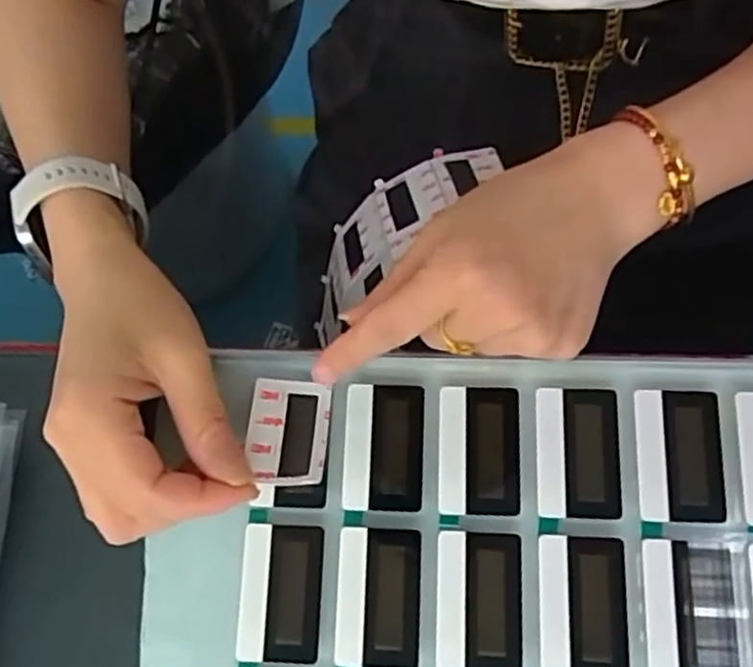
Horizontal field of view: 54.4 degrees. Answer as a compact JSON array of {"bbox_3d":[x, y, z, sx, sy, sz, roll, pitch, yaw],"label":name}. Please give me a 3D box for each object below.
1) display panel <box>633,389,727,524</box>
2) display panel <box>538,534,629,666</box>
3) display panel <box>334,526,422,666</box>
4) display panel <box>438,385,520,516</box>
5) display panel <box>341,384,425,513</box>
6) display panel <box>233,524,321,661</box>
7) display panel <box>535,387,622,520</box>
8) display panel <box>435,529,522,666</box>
[{"bbox_3d":[0.126,0.050,0.304,0.034,0.004,0.054,1,74,6],"label":"display panel"},{"bbox_3d":[0.083,0.109,0.293,0.034,0.004,0.054,1,74,6],"label":"display panel"},{"bbox_3d":[0.001,0.108,0.300,0.034,0.004,0.054,1,74,6],"label":"display panel"},{"bbox_3d":[0.044,0.049,0.313,0.034,0.004,0.054,1,74,6],"label":"display panel"},{"bbox_3d":[0.003,0.049,0.317,0.033,0.004,0.054,1,74,6],"label":"display panel"},{"bbox_3d":[-0.040,0.108,0.305,0.033,0.004,0.054,0,74,6],"label":"display panel"},{"bbox_3d":[0.085,0.050,0.309,0.034,0.004,0.054,1,74,6],"label":"display panel"},{"bbox_3d":[0.041,0.108,0.295,0.034,0.004,0.054,1,74,6],"label":"display panel"}]

